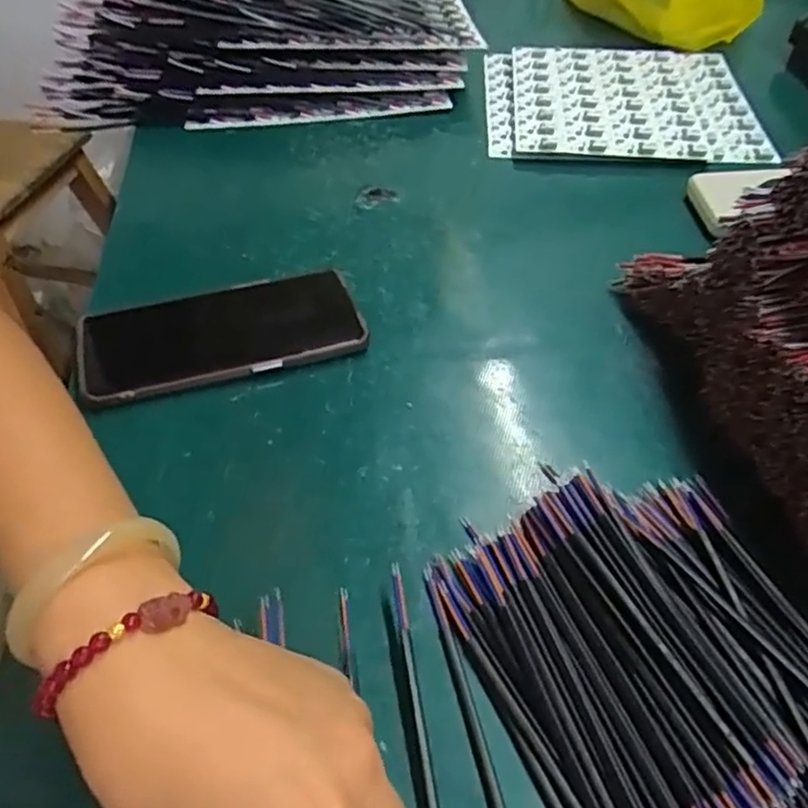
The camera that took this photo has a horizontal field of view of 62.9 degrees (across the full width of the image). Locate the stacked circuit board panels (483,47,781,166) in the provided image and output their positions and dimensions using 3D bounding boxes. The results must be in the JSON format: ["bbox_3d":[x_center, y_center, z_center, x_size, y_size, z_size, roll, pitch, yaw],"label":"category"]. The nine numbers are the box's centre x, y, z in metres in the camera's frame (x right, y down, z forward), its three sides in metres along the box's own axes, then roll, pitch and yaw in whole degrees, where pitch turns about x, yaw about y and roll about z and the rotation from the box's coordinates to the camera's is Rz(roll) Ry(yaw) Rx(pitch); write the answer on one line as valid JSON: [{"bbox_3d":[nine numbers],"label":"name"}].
[{"bbox_3d":[0.196,-0.272,0.605,0.238,0.029,0.183,5,49,5],"label":"stacked circuit board panels"}]

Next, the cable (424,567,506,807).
[{"bbox_3d":[0.029,0.132,0.262,0.009,0.007,0.142,-9,50,-8],"label":"cable"}]

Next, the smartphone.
[{"bbox_3d":[-0.112,-0.044,0.407,0.163,0.016,0.083,-15,51,-13],"label":"smartphone"}]

